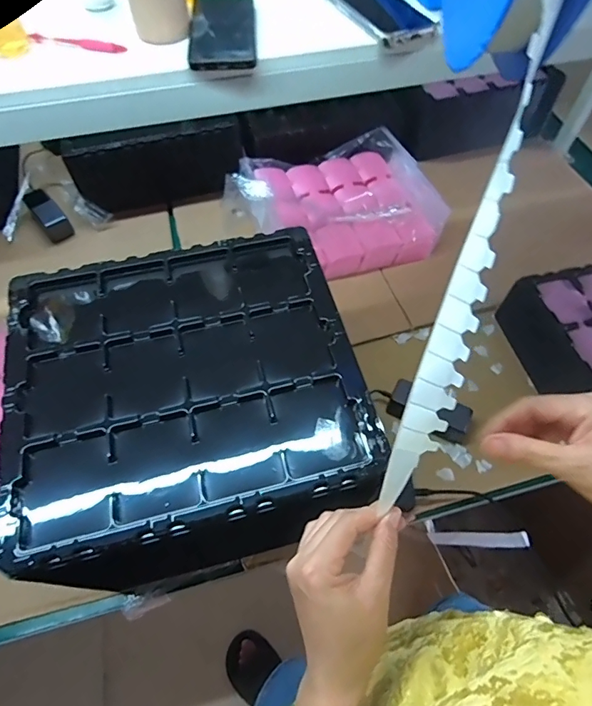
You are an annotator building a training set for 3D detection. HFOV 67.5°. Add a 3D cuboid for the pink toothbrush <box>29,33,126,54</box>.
[{"bbox_3d":[-0.255,-0.360,0.516,0.117,0.008,0.014,9,59,5],"label":"pink toothbrush"}]

